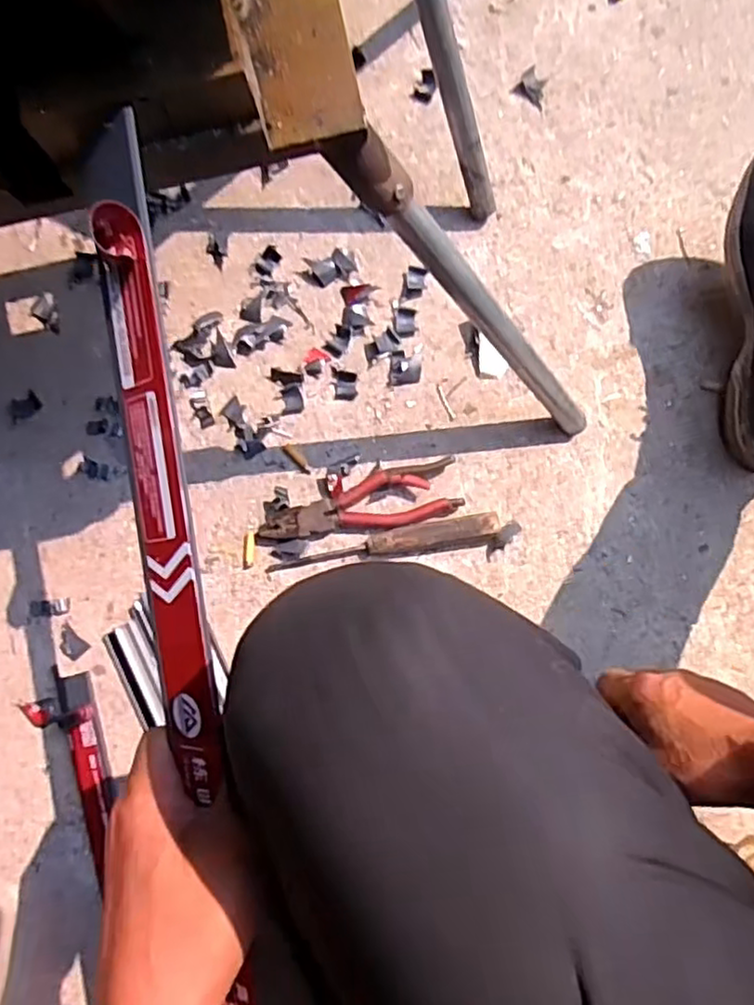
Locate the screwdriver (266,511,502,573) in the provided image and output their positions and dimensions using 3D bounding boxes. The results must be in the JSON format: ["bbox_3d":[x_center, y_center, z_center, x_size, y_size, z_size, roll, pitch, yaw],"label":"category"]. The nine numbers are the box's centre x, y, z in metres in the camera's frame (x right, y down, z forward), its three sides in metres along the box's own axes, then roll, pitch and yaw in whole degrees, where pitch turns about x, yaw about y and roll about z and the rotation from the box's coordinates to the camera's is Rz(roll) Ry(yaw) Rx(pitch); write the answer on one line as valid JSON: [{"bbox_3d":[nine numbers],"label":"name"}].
[{"bbox_3d":[0.006,0.041,0.665,0.226,0.025,0.029,-9,85,3],"label":"screwdriver"}]

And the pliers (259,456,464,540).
[{"bbox_3d":[-0.017,0.001,0.673,0.196,0.020,0.055,-11,85,3],"label":"pliers"}]

